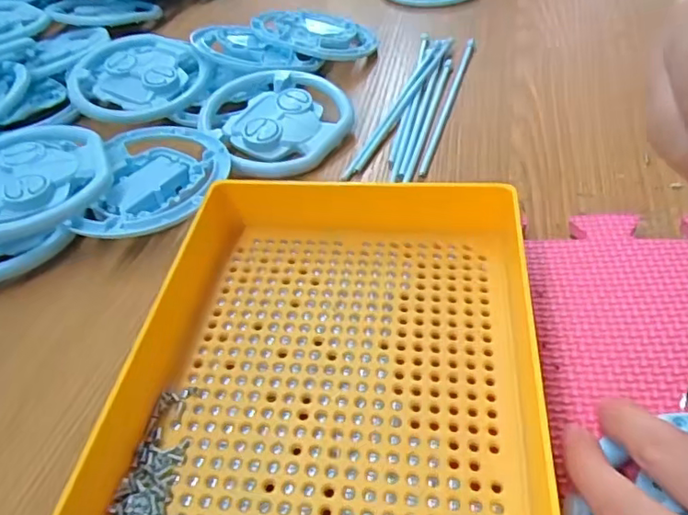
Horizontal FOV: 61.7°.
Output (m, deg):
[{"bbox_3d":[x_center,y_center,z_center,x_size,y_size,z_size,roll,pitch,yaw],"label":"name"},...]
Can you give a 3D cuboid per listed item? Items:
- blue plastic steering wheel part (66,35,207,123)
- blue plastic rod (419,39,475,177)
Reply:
[{"bbox_3d":[-0.158,-0.140,0.439,0.098,0.021,0.101,-16,44,-11],"label":"blue plastic steering wheel part"},{"bbox_3d":[0.077,-0.115,0.417,0.008,0.008,0.187,10,45,15],"label":"blue plastic rod"}]

